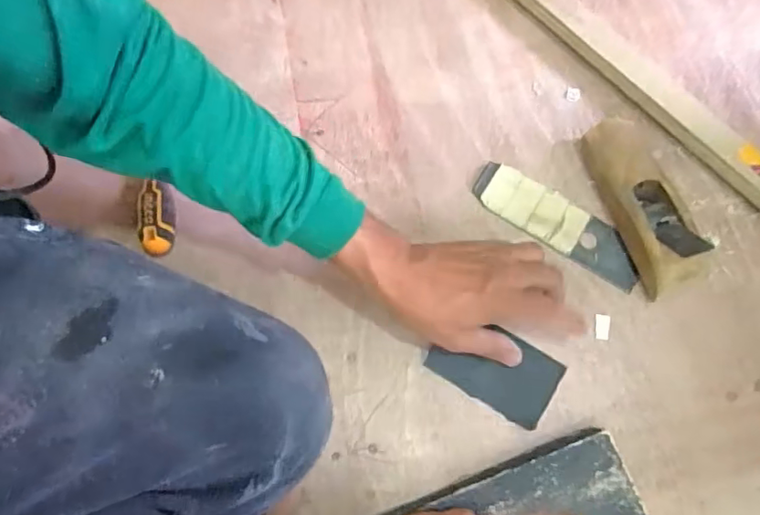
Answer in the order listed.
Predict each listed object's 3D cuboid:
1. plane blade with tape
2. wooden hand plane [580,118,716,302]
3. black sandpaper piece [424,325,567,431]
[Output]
[{"bbox_3d":[0.174,-0.033,0.524,0.174,0.005,0.050,33,78,8],"label":"plane blade with tape"},{"bbox_3d":[0.249,-0.050,0.502,0.062,0.047,0.171,-21,77,-4],"label":"wooden hand plane"},{"bbox_3d":[0.104,0.100,0.490,0.111,0.004,0.067,30,78,8],"label":"black sandpaper piece"}]

